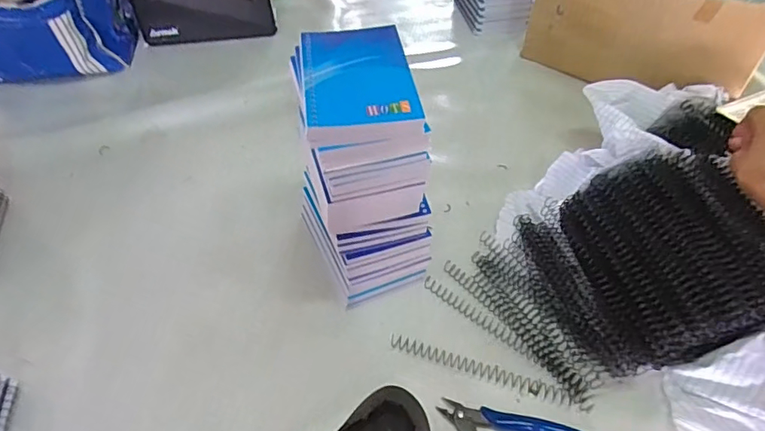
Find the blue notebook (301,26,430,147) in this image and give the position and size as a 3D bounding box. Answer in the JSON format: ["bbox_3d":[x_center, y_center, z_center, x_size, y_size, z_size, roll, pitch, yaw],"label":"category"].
[{"bbox_3d":[-0.019,-0.101,0.383,0.083,0.018,0.124,-9,48,-8],"label":"blue notebook"}]

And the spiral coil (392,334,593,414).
[{"bbox_3d":[0.089,0.132,0.432,0.167,0.007,0.014,15,50,14],"label":"spiral coil"}]

